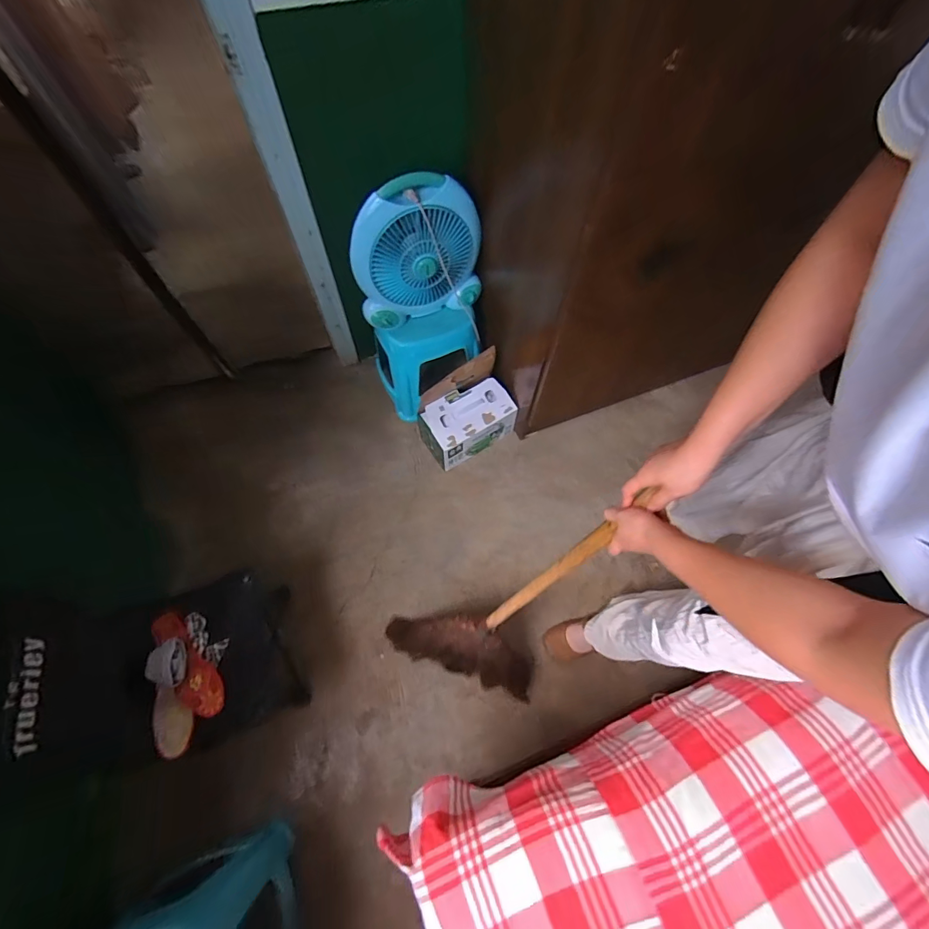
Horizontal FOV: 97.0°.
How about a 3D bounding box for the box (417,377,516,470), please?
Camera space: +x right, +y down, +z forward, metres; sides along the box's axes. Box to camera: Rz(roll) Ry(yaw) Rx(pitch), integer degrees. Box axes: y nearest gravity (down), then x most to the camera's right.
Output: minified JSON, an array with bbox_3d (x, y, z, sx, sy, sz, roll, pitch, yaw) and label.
[{"bbox_3d":[0.001,-0.126,1.351,0.274,0.186,0.151,-30,70,-15],"label":"box"}]

